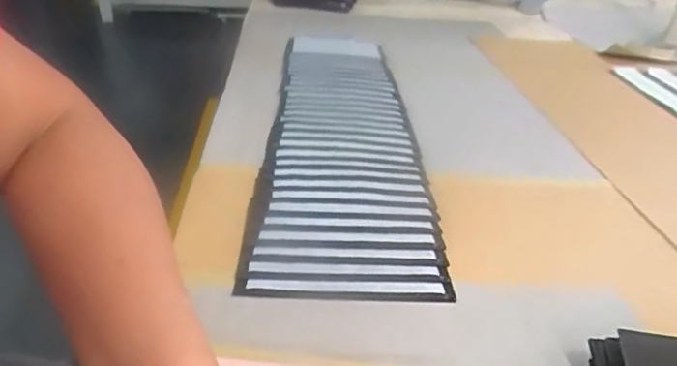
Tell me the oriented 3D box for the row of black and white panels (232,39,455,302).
[{"bbox_3d":[0.005,-0.081,0.712,0.172,0.021,0.678,4,30,-3],"label":"row of black and white panels"}]

